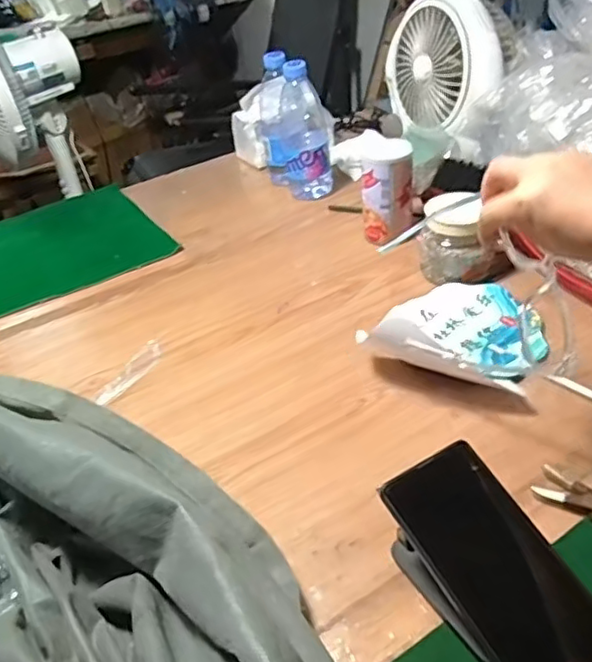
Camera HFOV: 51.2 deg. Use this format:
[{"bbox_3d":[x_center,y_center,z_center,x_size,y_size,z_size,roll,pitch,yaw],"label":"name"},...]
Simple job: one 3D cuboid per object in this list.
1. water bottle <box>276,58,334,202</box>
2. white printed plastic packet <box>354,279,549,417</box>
[{"bbox_3d":[0.011,-0.290,0.909,0.077,0.185,0.081,-5,36,3],"label":"water bottle"},{"bbox_3d":[0.176,0.000,0.638,0.177,0.020,0.143,22,46,34],"label":"white printed plastic packet"}]

